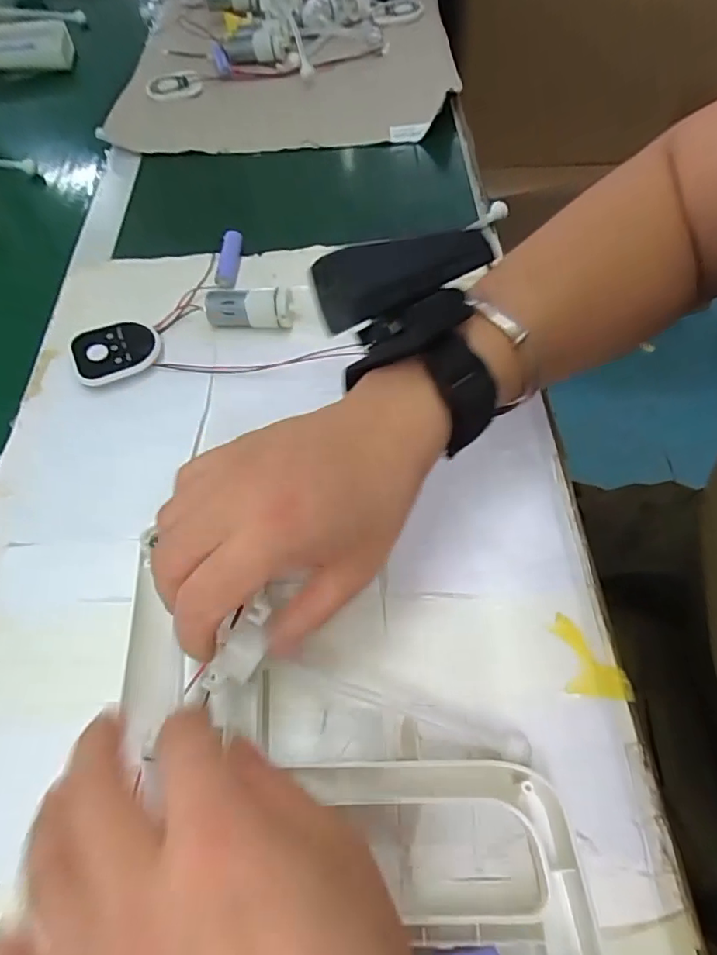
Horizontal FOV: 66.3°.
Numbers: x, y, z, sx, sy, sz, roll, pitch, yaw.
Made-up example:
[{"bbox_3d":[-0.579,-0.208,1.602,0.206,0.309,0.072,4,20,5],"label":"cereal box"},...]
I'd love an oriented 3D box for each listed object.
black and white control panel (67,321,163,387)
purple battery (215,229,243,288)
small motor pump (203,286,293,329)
[{"bbox_3d":[-0.164,-0.087,0.373,0.056,0.012,0.050,-25,61,-12],"label":"black and white control panel"},{"bbox_3d":[-0.101,-0.168,0.421,0.018,0.014,0.052,1,58,3],"label":"purple battery"},{"bbox_3d":[-0.076,-0.116,0.382,0.059,0.026,0.019,1,58,3],"label":"small motor pump"}]

